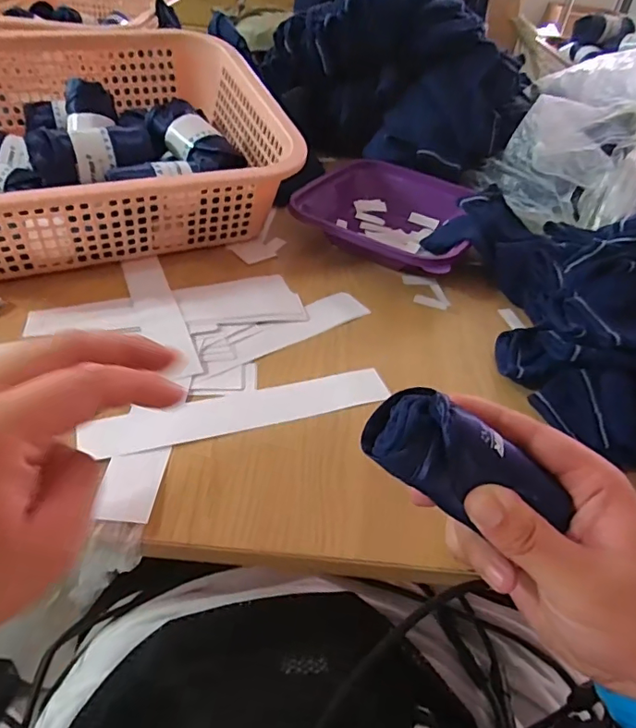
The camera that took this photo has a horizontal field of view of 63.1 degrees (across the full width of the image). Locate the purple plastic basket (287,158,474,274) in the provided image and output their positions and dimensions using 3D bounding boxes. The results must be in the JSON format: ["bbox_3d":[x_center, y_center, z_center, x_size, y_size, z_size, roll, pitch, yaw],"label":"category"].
[{"bbox_3d":[0.083,-0.165,0.567,0.190,0.042,0.174,26,45,20],"label":"purple plastic basket"}]

